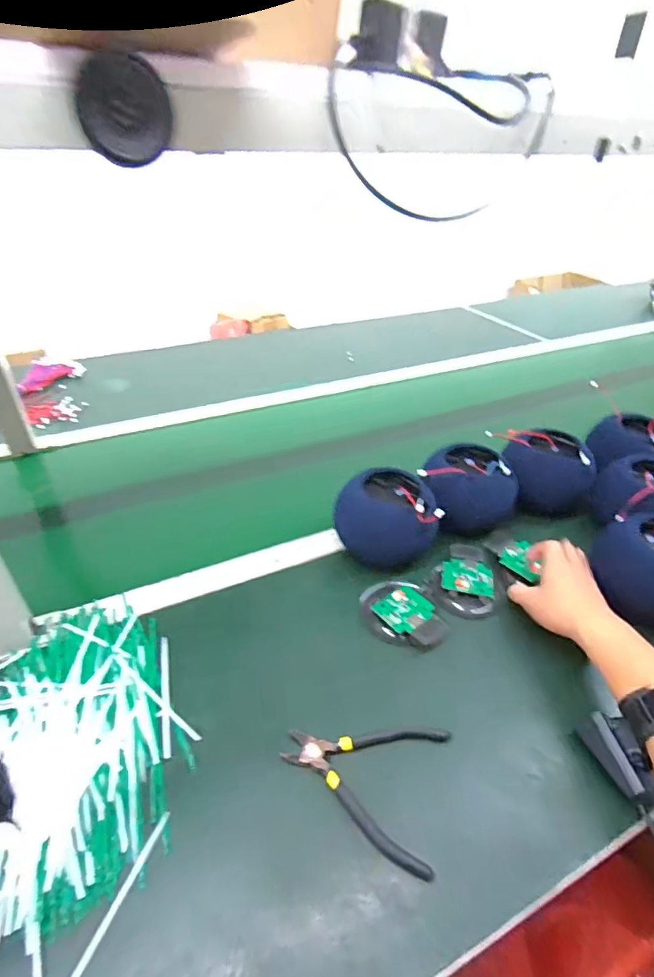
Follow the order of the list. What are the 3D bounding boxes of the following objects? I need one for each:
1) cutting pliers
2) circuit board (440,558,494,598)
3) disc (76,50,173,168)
[{"bbox_3d":[0.030,0.249,0.421,0.138,0.020,0.110,13,38,15],"label":"cutting pliers"},{"bbox_3d":[0.175,0.110,0.596,0.063,0.010,0.056,5,37,5],"label":"circuit board"},{"bbox_3d":[-0.136,-0.255,0.323,0.057,0.058,0.010,-15,40,-20],"label":"disc"}]

